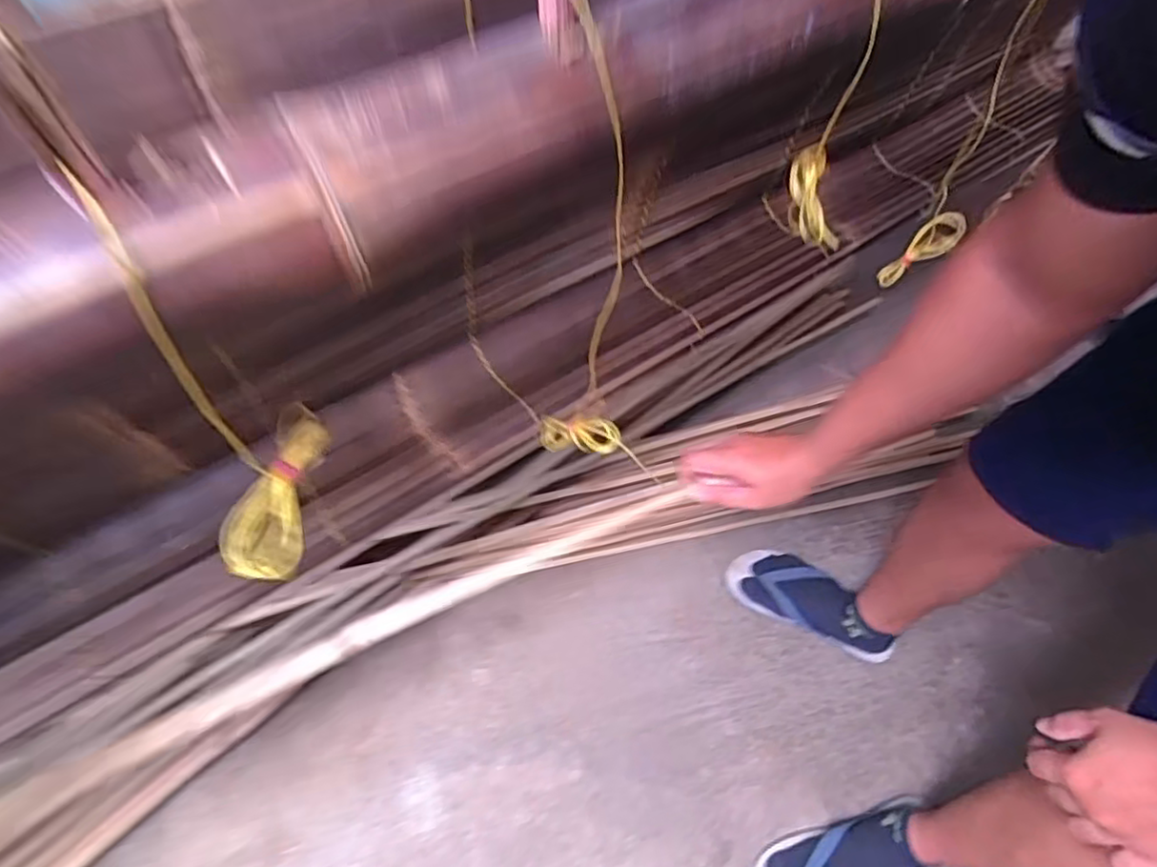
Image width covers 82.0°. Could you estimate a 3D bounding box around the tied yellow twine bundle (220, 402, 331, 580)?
[{"bbox_3d":[-0.155,0.029,0.346,0.029,0.026,0.089,10,73,6],"label":"tied yellow twine bundle"}]

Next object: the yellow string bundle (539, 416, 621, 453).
[{"bbox_3d":[0.000,0.002,0.518,0.068,0.023,0.022,1,53,31],"label":"yellow string bundle"}]

